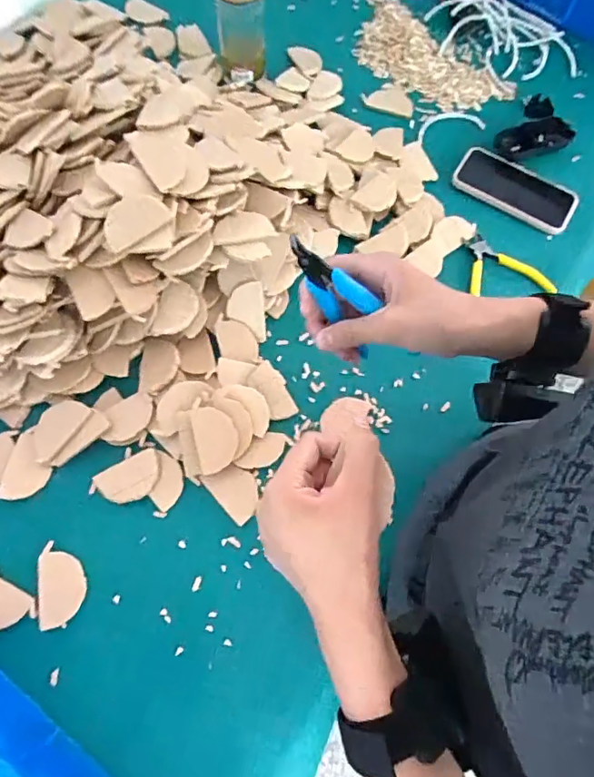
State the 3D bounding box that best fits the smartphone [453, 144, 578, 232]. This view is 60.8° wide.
[{"bbox_3d":[0.303,-0.279,0.696,0.164,0.010,0.083,29,70,9],"label":"smartphone"}]

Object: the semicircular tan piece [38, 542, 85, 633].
[{"bbox_3d":[-0.232,0.190,0.498,0.042,0.004,0.075,-12,70,-7],"label":"semicircular tan piece"}]

